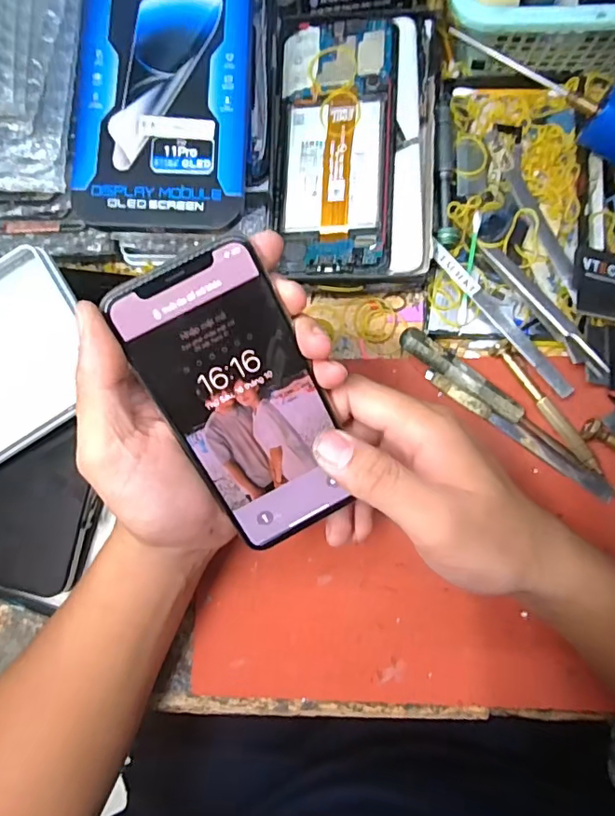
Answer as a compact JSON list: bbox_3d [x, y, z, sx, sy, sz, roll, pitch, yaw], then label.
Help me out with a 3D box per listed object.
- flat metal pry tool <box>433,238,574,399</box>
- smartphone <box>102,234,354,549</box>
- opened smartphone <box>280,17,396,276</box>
[{"bbox_3d":[0.119,-0.056,0.324,0.014,0.005,0.120,-41,81,-1],"label":"flat metal pry tool"},{"bbox_3d":[-0.026,-0.001,0.242,0.065,0.004,0.139,-28,113,-5],"label":"smartphone"},{"bbox_3d":[0.018,-0.163,0.327,0.069,0.008,0.161,0,86,12],"label":"opened smartphone"}]

